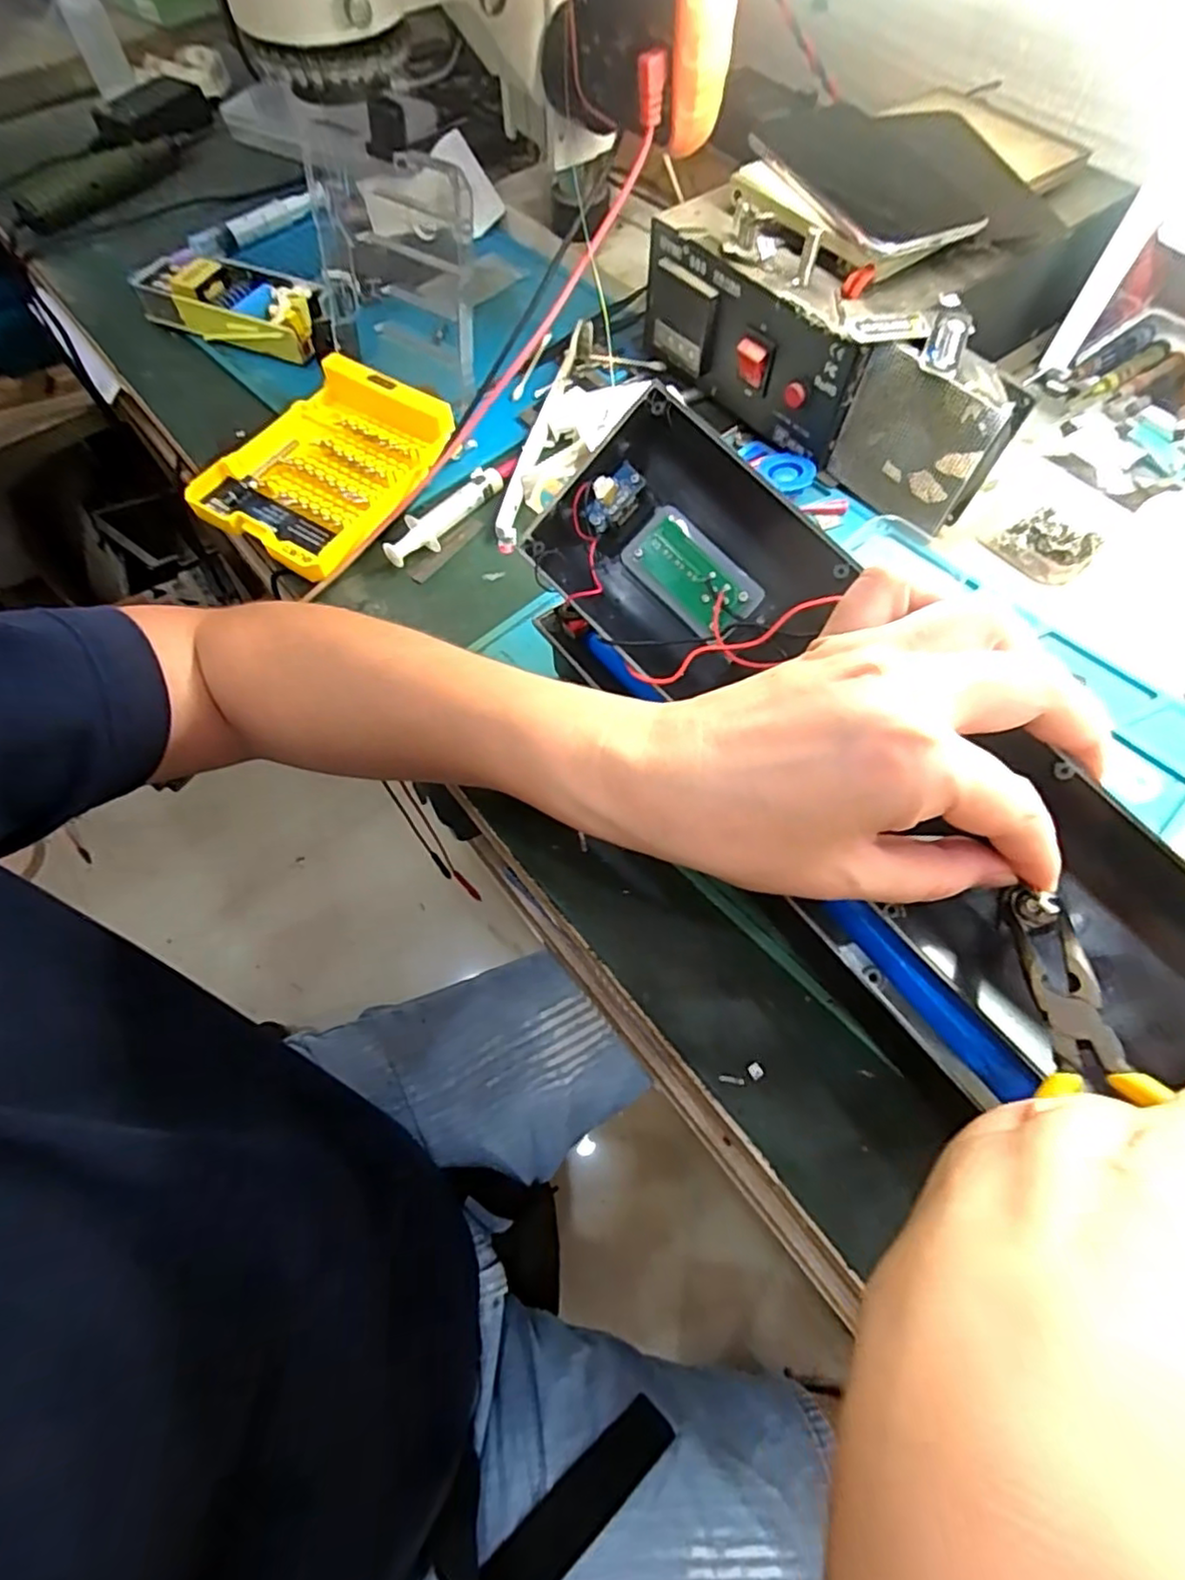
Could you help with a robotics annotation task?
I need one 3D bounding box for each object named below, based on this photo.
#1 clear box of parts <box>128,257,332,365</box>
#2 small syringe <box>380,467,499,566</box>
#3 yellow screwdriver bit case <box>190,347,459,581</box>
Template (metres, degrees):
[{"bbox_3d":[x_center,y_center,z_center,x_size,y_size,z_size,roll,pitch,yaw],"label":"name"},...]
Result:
[{"bbox_3d":[-0.253,-0.346,0.477,0.161,0.030,0.057,20,66,10],"label":"clear box of parts"},{"bbox_3d":[-0.090,-0.167,0.403,0.018,0.017,0.090,33,69,15],"label":"small syringe"},{"bbox_3d":[-0.161,-0.196,0.405,0.118,0.037,0.134,31,68,15],"label":"yellow screwdriver bit case"}]

